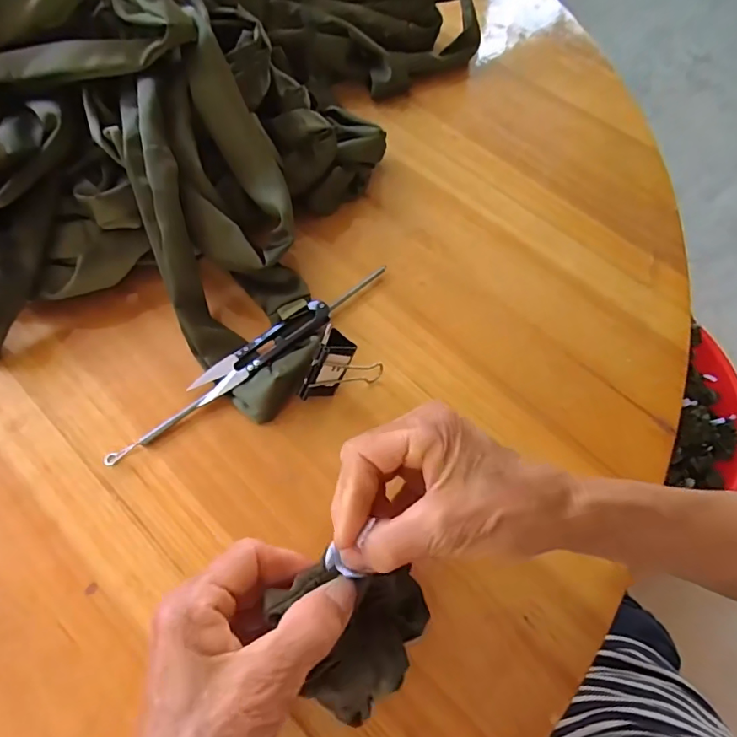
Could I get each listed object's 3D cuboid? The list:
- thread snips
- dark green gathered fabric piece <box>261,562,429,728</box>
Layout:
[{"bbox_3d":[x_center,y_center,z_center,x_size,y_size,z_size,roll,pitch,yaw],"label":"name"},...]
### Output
[{"bbox_3d":[-0.069,-0.011,0.336,0.100,0.015,0.022,-33,70,-17],"label":"thread snips"},{"bbox_3d":[-0.002,0.117,0.231,0.064,0.038,0.060,-22,67,-12],"label":"dark green gathered fabric piece"}]

